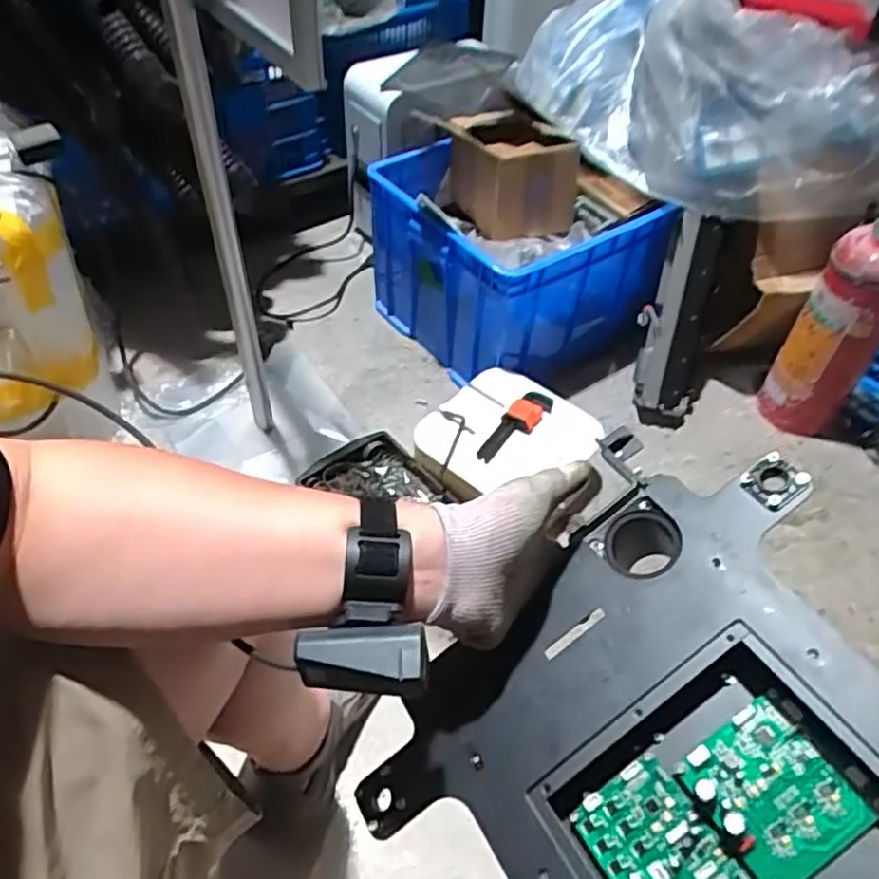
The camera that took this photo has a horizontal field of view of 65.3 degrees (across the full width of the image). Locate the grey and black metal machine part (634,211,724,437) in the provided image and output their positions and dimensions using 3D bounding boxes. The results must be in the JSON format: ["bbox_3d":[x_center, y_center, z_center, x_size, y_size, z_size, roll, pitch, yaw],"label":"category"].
[{"bbox_3d":[0.424,-0.202,1.223,0.120,0.371,0.081,8,17,5],"label":"grey and black metal machine part"}]

